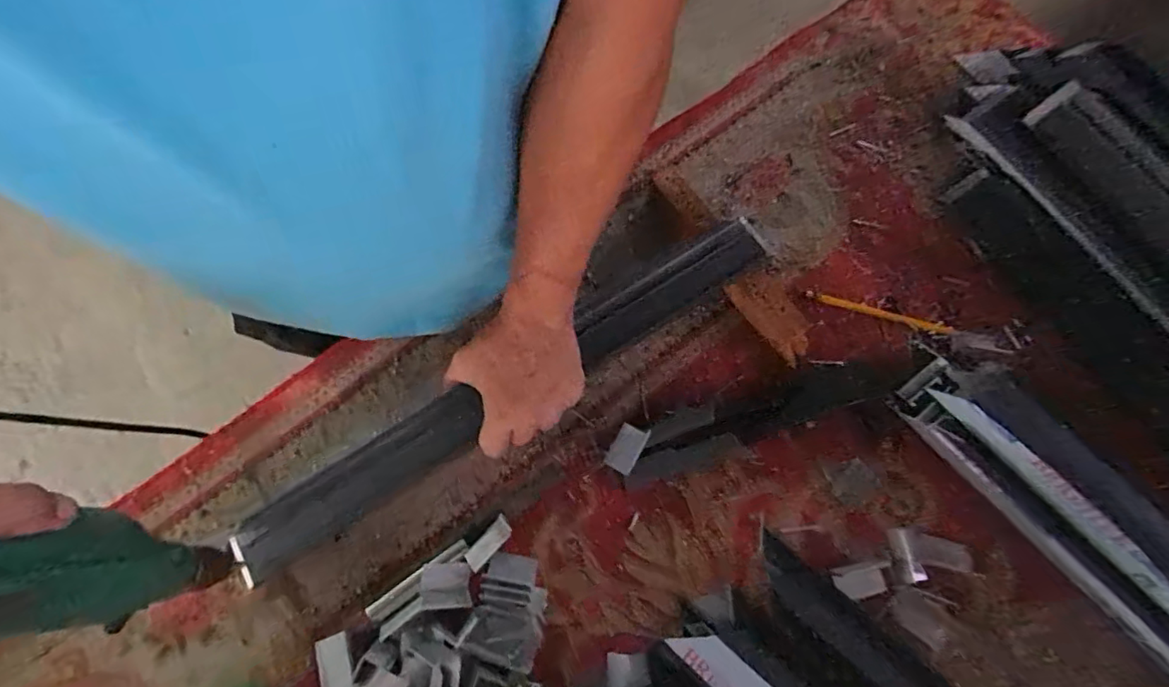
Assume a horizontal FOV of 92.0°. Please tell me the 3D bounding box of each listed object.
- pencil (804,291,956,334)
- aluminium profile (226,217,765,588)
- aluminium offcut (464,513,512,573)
[{"bbox_3d":[0.290,-0.031,0.556,0.139,0.011,0.010,16,74,5],"label":"pencil"},{"bbox_3d":[-0.068,0.042,0.520,0.533,0.035,0.069,-32,76,-6],"label":"aluminium profile"},{"bbox_3d":[-0.082,0.169,0.478,0.017,0.004,0.047,37,77,19],"label":"aluminium offcut"}]

